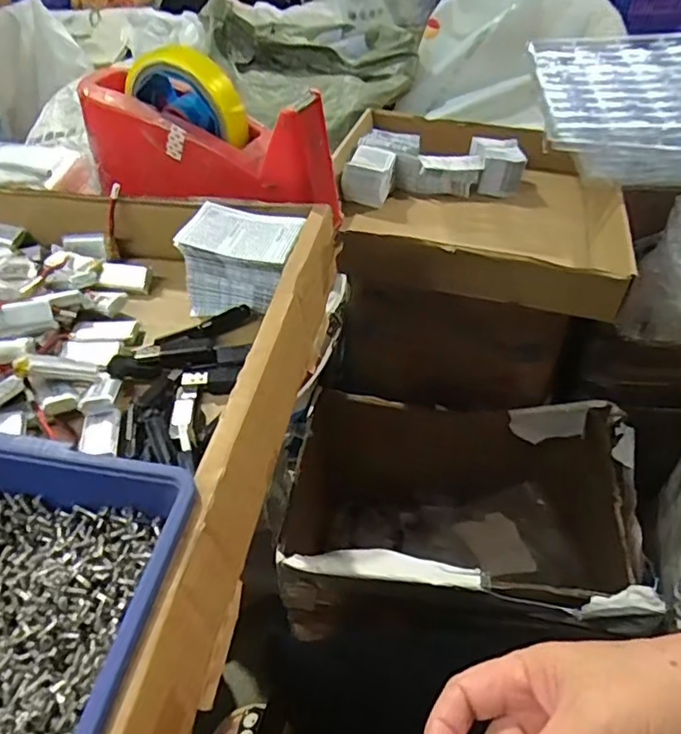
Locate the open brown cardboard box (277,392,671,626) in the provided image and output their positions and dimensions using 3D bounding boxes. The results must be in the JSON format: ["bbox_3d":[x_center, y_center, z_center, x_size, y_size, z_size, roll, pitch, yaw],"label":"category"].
[{"bbox_3d":[0.163,0.246,0.839,0.428,0.296,0.293,4,45,7],"label":"open brown cardboard box"}]

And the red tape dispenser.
[{"bbox_3d":[-0.101,-0.166,0.417,0.201,0.093,0.074,18,48,20],"label":"red tape dispenser"}]

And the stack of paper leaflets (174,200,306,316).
[{"bbox_3d":[-0.063,-0.073,0.391,0.071,0.050,0.054,6,45,9],"label":"stack of paper leaflets"}]

